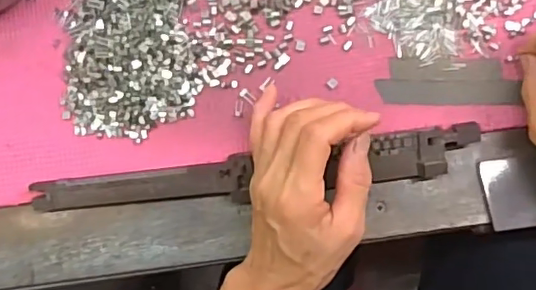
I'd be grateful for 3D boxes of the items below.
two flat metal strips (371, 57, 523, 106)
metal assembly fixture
[{"bbox_3d":[0.129,-0.046,0.408,0.095,0.004,0.034,1,81,4],"label":"two flat metal strips"},{"bbox_3d":[-0.010,0.022,0.397,0.310,0.018,0.032,-7,81,1],"label":"metal assembly fixture"}]

